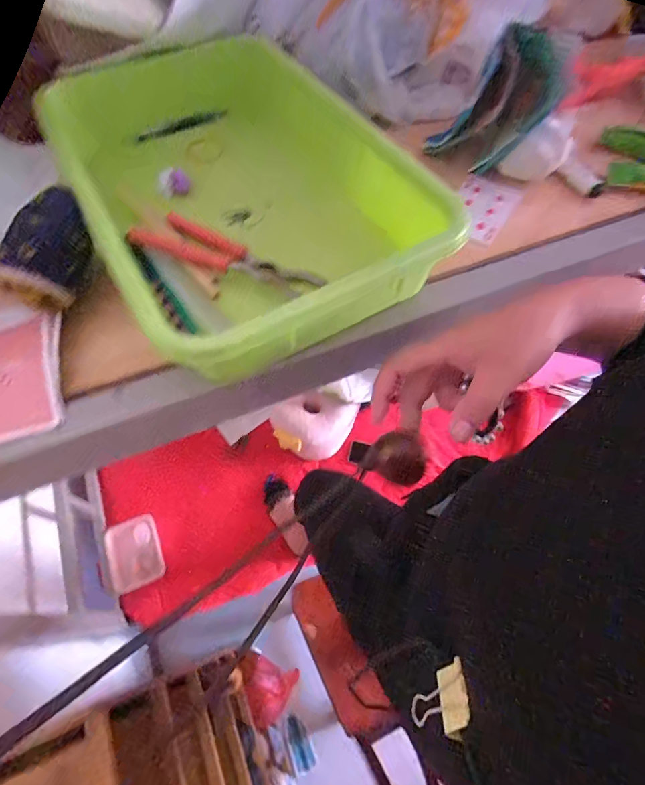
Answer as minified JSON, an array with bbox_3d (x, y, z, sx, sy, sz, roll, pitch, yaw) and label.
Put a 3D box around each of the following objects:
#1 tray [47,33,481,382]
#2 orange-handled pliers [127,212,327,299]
[{"bbox_3d":[-0.082,-0.183,0.358,0.245,0.069,0.364,-31,66,-17],"label":"tray"},{"bbox_3d":[-0.081,-0.114,0.338,0.157,0.020,0.050,23,63,11],"label":"orange-handled pliers"}]

